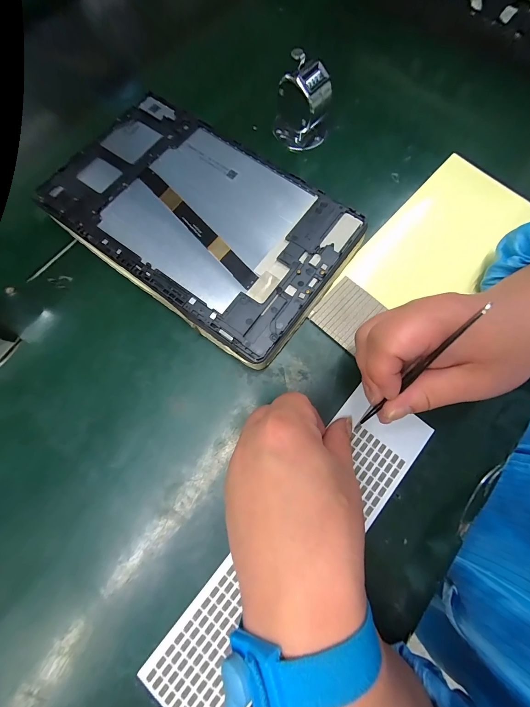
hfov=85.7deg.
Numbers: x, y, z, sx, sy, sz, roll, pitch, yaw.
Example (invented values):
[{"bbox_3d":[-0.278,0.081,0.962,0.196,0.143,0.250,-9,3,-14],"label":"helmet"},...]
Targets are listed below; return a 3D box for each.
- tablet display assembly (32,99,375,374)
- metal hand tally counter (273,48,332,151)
[{"bbox_3d":[-0.055,-0.114,0.242,0.241,0.017,0.152,35,78,9],"label":"tablet display assembly"},{"bbox_3d":[0.035,-0.234,0.268,0.049,0.078,0.028,27,78,8],"label":"metal hand tally counter"}]

